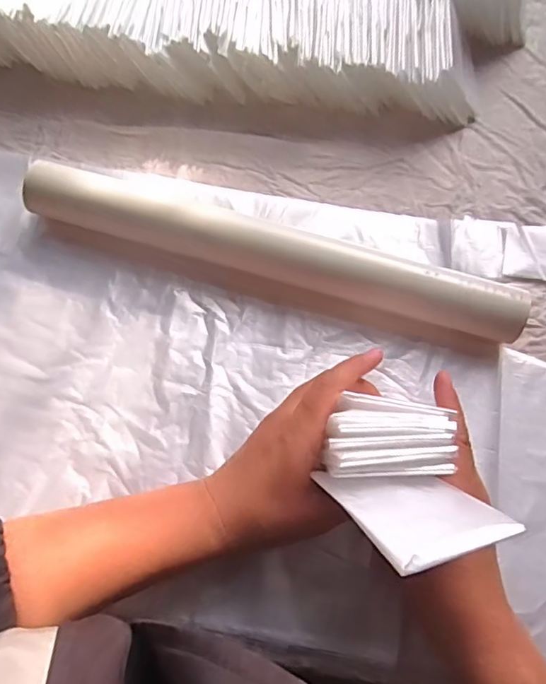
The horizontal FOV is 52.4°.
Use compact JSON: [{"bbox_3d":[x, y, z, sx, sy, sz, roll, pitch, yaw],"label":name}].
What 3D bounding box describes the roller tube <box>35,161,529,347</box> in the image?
[{"bbox_3d":[0.000,-0.065,0.401,0.353,0.039,0.039,16,71,3],"label":"roller tube"}]

